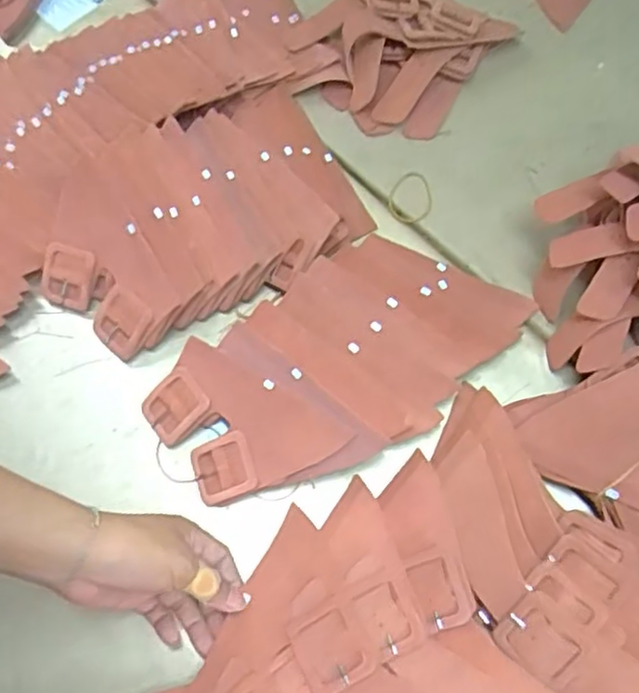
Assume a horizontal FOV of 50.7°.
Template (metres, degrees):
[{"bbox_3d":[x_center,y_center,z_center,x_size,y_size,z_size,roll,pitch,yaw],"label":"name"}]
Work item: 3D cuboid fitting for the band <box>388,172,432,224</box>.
[{"bbox_3d":[0.084,-0.132,0.601,0.039,0.009,0.048,21,69,10],"label":"band"}]

